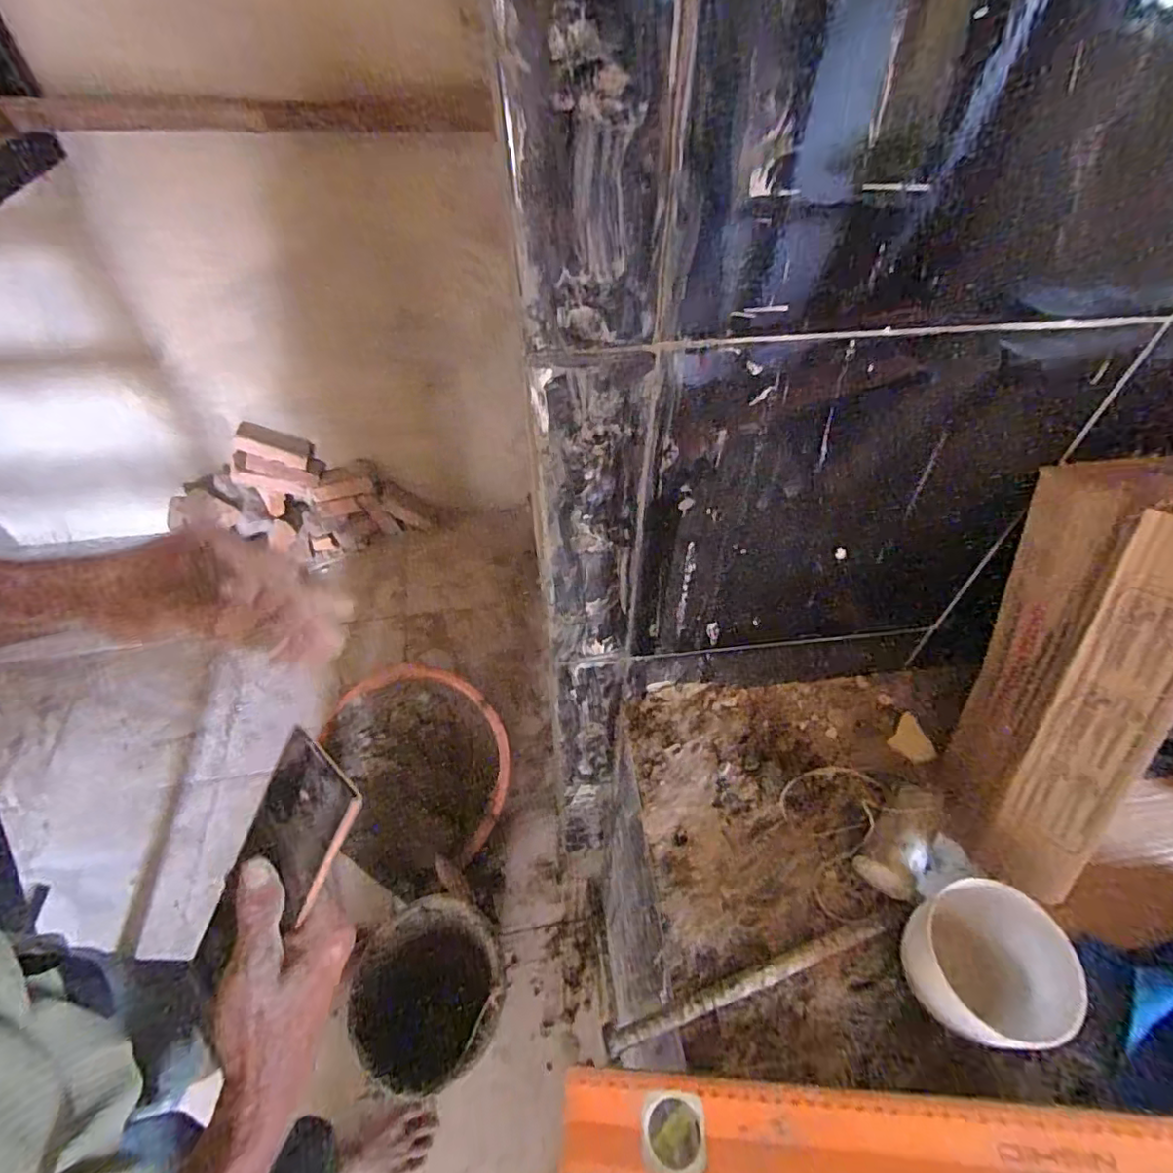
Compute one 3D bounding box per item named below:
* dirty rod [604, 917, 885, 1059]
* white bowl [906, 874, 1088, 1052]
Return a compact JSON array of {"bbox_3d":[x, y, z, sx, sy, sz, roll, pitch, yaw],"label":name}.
[{"bbox_3d":[0.124,0.298,0.433,0.229,0.014,0.017,-14,52,-12],"label":"dirty rod"},{"bbox_3d":[0.277,0.272,0.413,0.102,0.082,0.091,-19,53,-16],"label":"white bowl"}]

